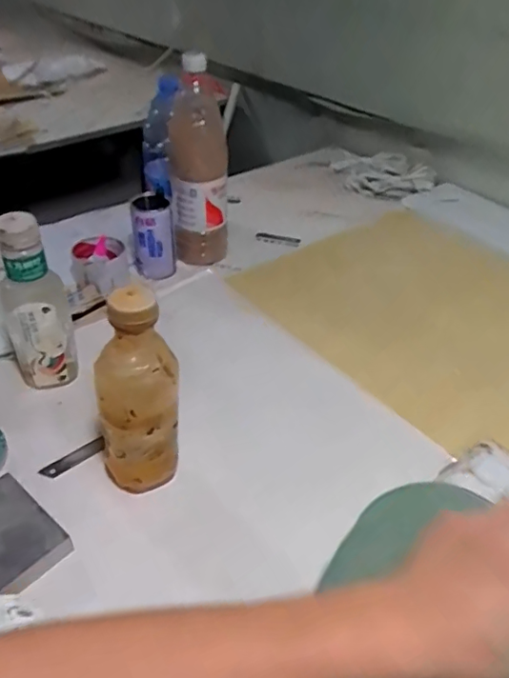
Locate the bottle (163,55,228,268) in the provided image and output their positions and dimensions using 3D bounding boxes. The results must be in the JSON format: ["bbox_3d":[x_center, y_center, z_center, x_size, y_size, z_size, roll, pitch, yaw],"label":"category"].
[{"bbox_3d":[-0.085,-0.254,0.816,0.086,0.303,0.073,-1,39,-4],"label":"bottle"}]

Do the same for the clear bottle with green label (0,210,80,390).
[{"bbox_3d":[-0.239,-0.027,0.591,0.069,0.222,0.060,-14,41,-19],"label":"clear bottle with green label"}]

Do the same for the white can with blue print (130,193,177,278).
[{"bbox_3d":[-0.160,-0.162,0.847,0.065,0.121,0.063,-3,39,-6],"label":"white can with blue print"}]

